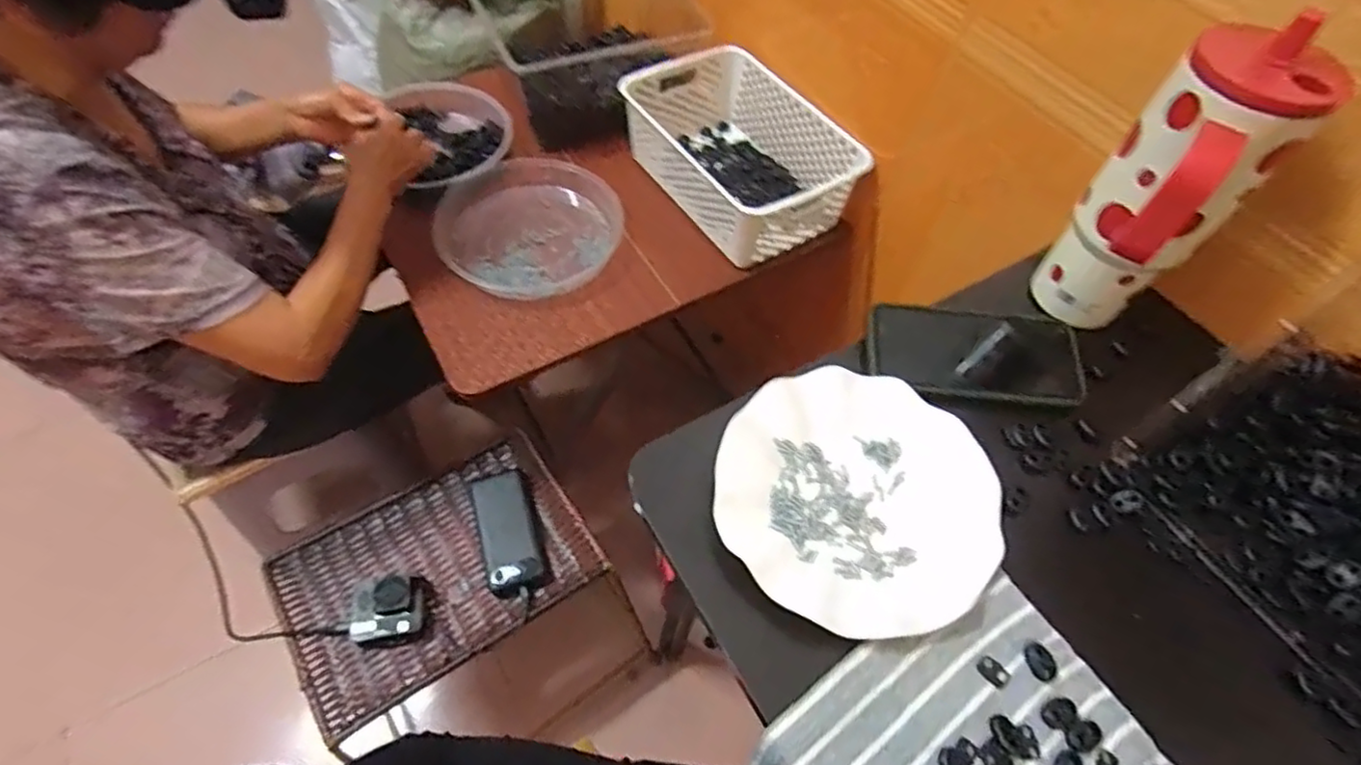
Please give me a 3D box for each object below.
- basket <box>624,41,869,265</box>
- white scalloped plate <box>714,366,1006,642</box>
[{"bbox_3d":[0.078,-0.310,0.877,0.204,0.110,0.316,-28,63,-20],"label":"basket"},{"bbox_3d":[0.115,0.074,0.430,0.179,0.021,0.178,2,57,-2],"label":"white scalloped plate"}]

